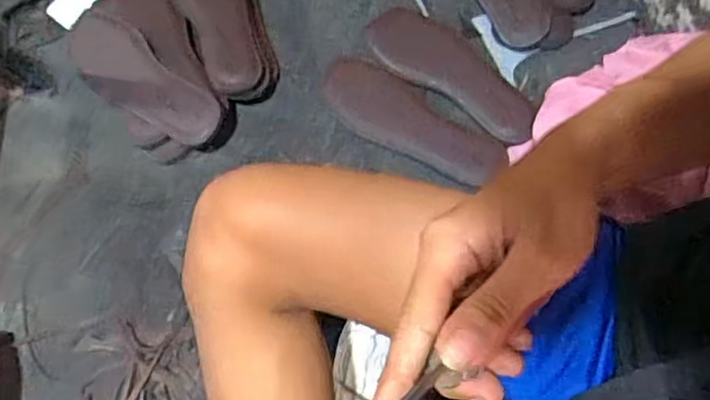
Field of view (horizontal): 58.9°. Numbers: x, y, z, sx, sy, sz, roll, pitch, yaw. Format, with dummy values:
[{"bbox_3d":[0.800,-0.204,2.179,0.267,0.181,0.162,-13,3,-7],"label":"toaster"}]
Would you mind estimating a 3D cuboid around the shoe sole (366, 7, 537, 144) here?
[{"bbox_3d":[0.127,-0.165,0.782,0.238,0.018,0.089,36,72,17],"label":"shoe sole"}]

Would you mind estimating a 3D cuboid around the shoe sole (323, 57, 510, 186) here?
[{"bbox_3d":[0.065,-0.101,0.772,0.253,0.026,0.086,33,71,16],"label":"shoe sole"}]

